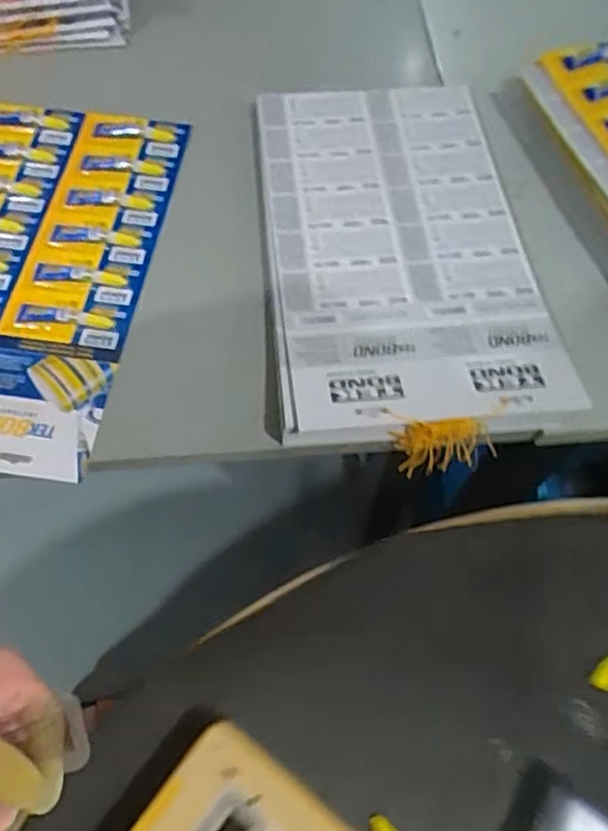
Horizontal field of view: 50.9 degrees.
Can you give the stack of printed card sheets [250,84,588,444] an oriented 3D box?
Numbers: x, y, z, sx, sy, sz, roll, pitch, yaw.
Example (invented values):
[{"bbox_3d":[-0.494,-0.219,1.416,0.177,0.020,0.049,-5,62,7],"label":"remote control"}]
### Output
[{"bbox_3d":[0.086,-0.164,0.594,0.235,0.021,0.390,-4,62,-4],"label":"stack of printed card sheets"}]

